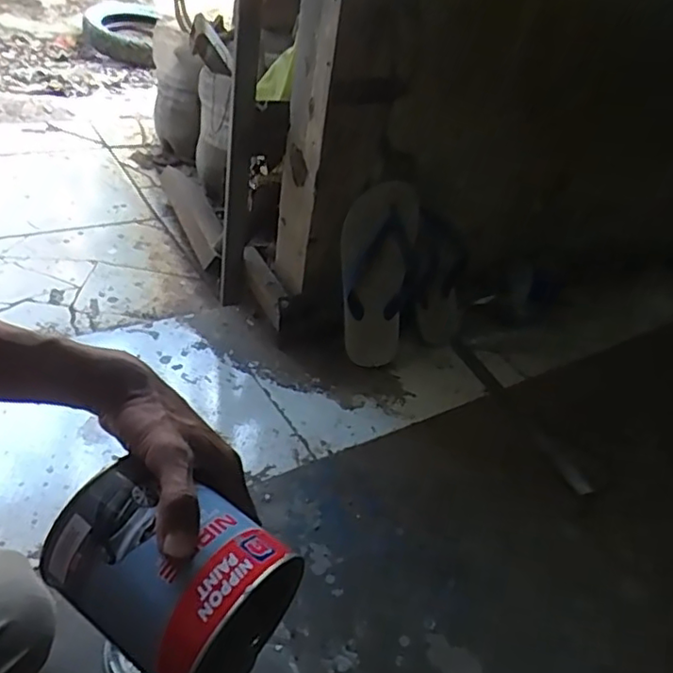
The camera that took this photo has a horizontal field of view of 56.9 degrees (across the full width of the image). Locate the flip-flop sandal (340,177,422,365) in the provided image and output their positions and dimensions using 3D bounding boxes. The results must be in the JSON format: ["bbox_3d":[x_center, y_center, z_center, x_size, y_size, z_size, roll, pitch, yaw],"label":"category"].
[{"bbox_3d":[0.054,-0.085,0.918,0.109,0.265,0.090,10,38,1],"label":"flip-flop sandal"}]

